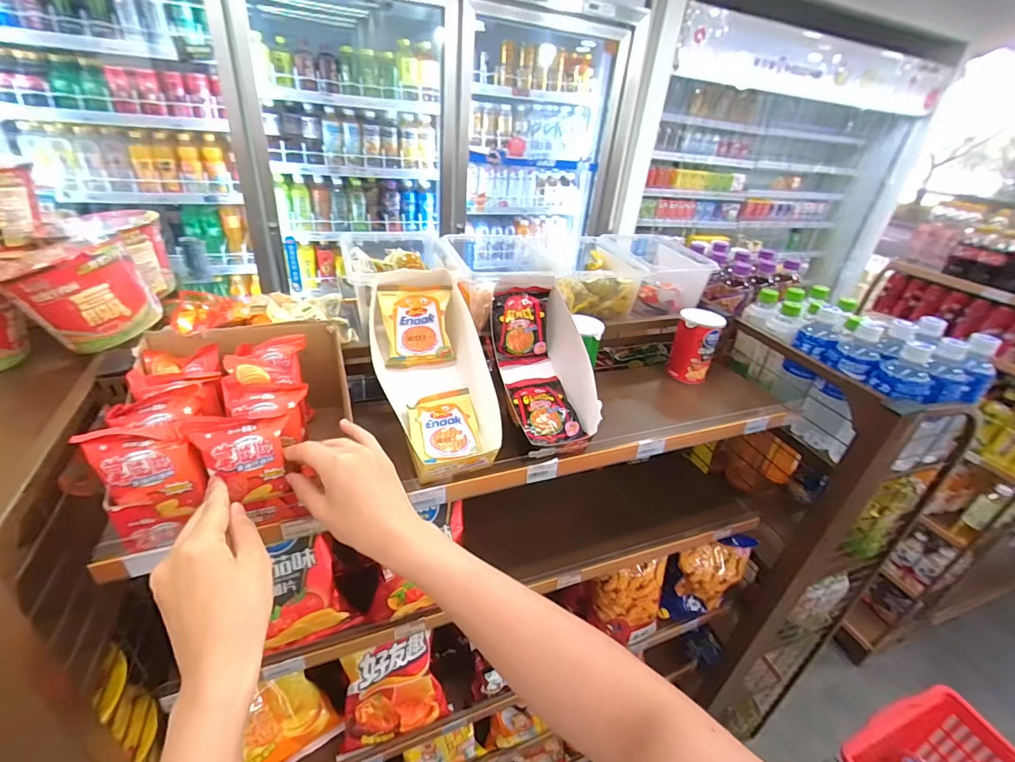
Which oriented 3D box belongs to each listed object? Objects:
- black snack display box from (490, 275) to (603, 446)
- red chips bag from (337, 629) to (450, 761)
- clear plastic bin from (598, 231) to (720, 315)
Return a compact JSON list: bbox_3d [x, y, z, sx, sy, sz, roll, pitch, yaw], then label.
[{"bbox_3d":[0.048,-0.026,0.594,0.117,0.152,0.181,-6,34,-19],"label":"black snack display box"},{"bbox_3d":[-0.166,0.449,0.660,0.151,0.133,0.074,-4,34,-16],"label":"red chips bag"},{"bbox_3d":[0.265,-0.203,0.876,0.165,0.108,0.204,-6,34,-19],"label":"clear plastic bin"}]

